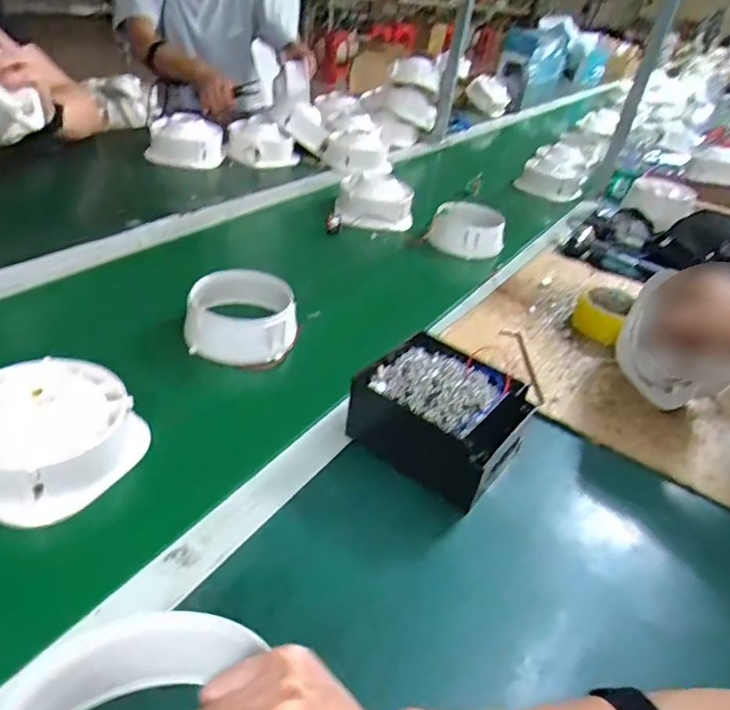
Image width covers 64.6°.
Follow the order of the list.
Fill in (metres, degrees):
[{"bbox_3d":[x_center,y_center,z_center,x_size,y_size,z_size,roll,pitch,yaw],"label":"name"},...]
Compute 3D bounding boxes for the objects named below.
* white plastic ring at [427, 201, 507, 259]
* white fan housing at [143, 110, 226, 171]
[{"bbox_3d":[0.174,-0.210,0.982,0.126,0.064,0.059,11,35,5],"label":"white plastic ring"},{"bbox_3d":[-0.343,-0.415,1.113,0.143,0.077,0.109,-6,37,-18],"label":"white fan housing"}]

